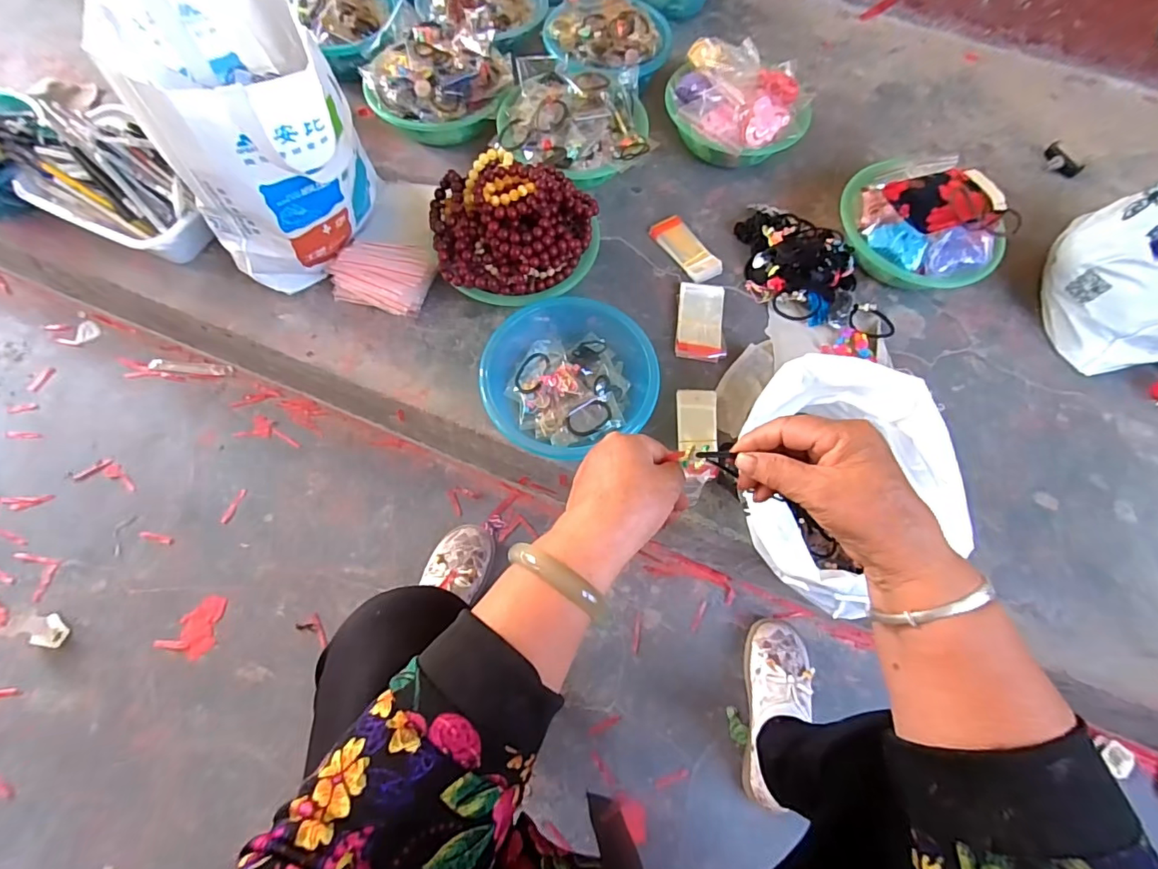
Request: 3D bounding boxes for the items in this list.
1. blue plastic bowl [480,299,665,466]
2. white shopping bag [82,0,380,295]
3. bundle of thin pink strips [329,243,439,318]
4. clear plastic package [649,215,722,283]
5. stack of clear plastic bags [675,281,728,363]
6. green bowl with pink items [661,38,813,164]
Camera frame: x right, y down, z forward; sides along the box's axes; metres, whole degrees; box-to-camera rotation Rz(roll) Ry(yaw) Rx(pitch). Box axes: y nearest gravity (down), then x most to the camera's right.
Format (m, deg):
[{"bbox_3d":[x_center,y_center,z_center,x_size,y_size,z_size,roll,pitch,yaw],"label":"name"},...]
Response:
[{"bbox_3d":[-0.016,-0.078,0.685,0.218,0.079,0.209,1,68,-2],"label":"blue plastic bowl"},{"bbox_3d":[-0.398,-0.363,0.655,0.210,0.316,0.230,-16,69,-8],"label":"white shopping bag"},{"bbox_3d":[-0.286,-0.231,0.733,0.142,0.031,0.096,14,97,1],"label":"bundle of thin pink strips"},{"bbox_3d":[0.170,-0.295,0.808,0.055,0.024,0.128,-32,72,-14],"label":"clear plastic package"},{"bbox_3d":[0.182,-0.167,0.758,0.070,0.017,0.127,5,68,0],"label":"stack of clear plastic bags"},{"bbox_3d":[0.270,-0.563,0.856,0.233,0.085,0.228,1,68,-2],"label":"green bowl with pink items"}]

